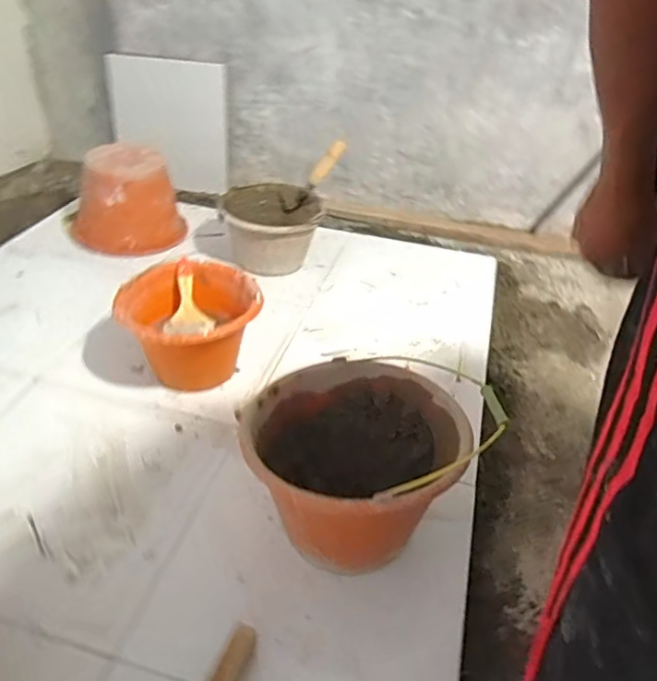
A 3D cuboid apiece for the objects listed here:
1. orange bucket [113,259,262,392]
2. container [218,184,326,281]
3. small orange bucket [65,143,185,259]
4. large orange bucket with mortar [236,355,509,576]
[{"bbox_3d":[-0.258,-0.022,1.088,0.240,0.173,0.240,3,37,-2],"label":"orange bucket"},{"bbox_3d":[-0.147,-0.268,1.435,0.224,0.157,0.246,1,37,-5],"label":"container"},{"bbox_3d":[-0.529,-0.374,1.507,0.249,0.220,0.271,3,37,-2],"label":"small orange bucket"},{"bbox_3d":[0.027,0.182,0.810,0.280,0.211,0.257,3,37,-2],"label":"large orange bucket with mortar"}]

